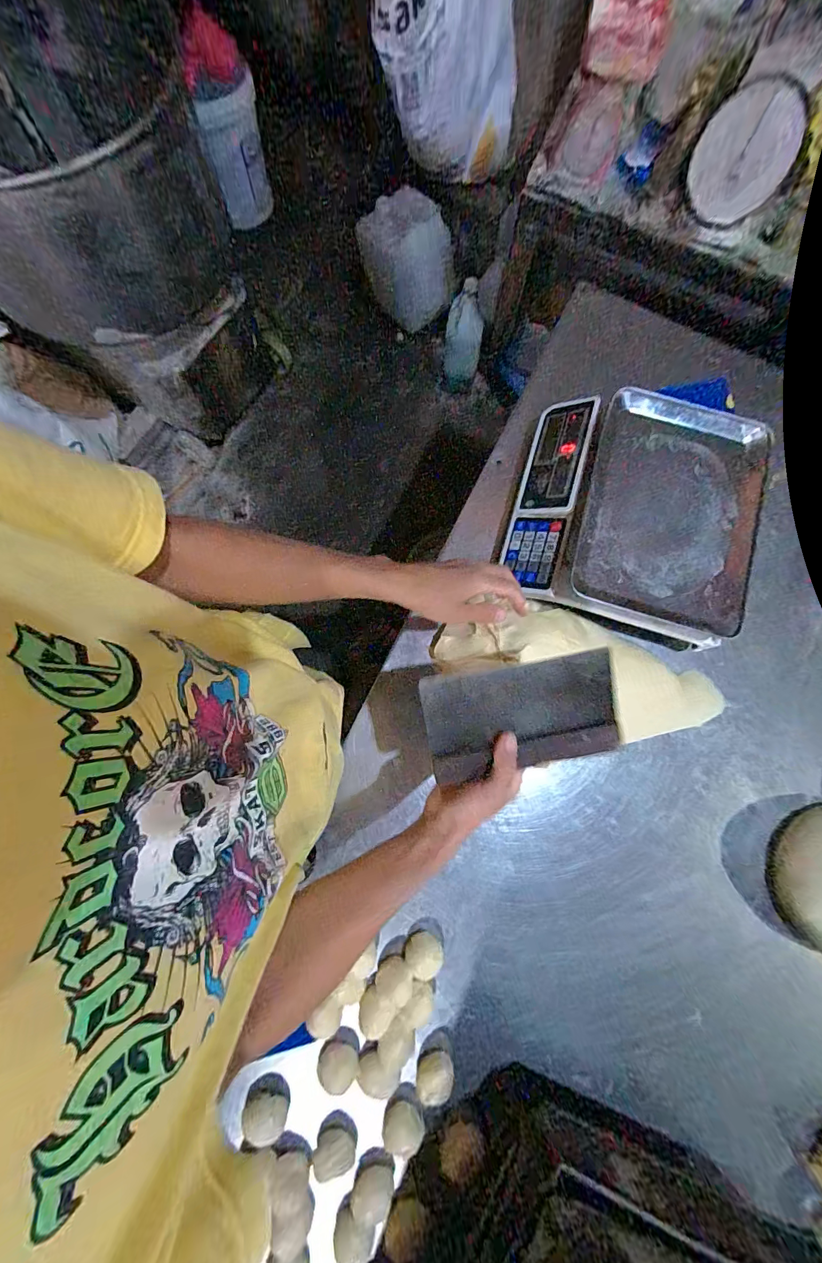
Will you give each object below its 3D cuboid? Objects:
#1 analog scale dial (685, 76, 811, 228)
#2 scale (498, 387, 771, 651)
[{"bbox_3d":[0.624,-0.894,0.764,0.166,0.180,0.022,25,39,6],"label":"analog scale dial"},{"bbox_3d":[0.319,-0.171,0.580,0.320,0.096,0.312,17,81,1],"label":"scale"}]

